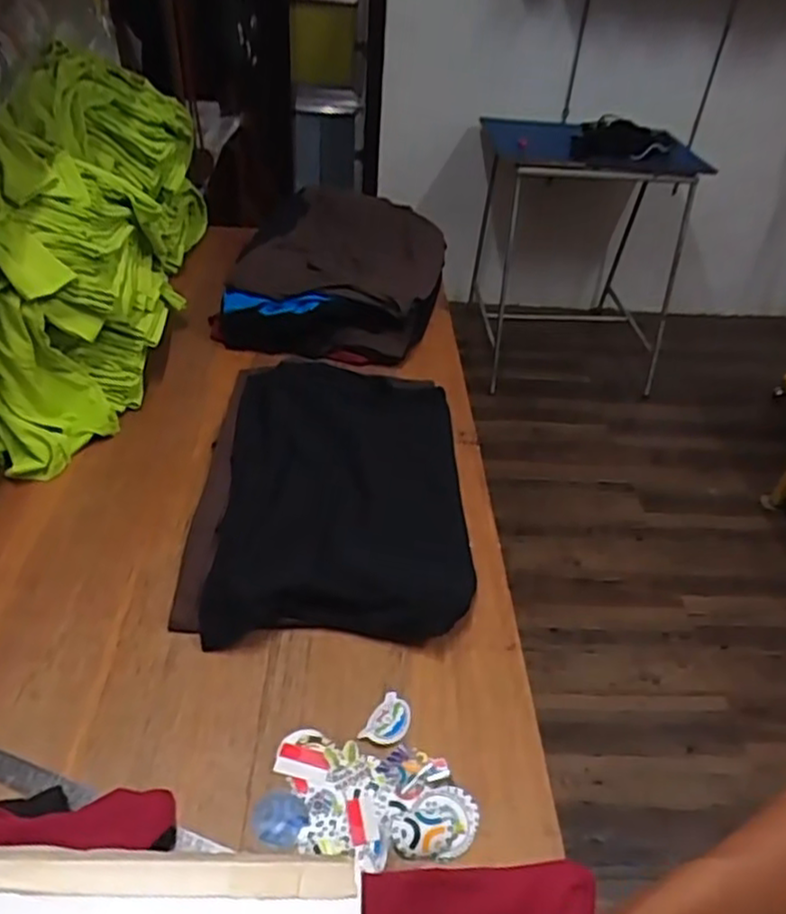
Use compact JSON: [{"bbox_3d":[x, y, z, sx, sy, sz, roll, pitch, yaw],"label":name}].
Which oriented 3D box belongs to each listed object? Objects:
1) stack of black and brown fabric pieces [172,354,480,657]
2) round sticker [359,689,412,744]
[{"bbox_3d":[-0.083,0.025,1.007,0.365,0.076,0.539,2,40,-5],"label":"stack of black and brown fabric pieces"},{"bbox_3d":[-0.004,0.283,0.753,0.040,0.006,0.062,24,44,21],"label":"round sticker"}]

